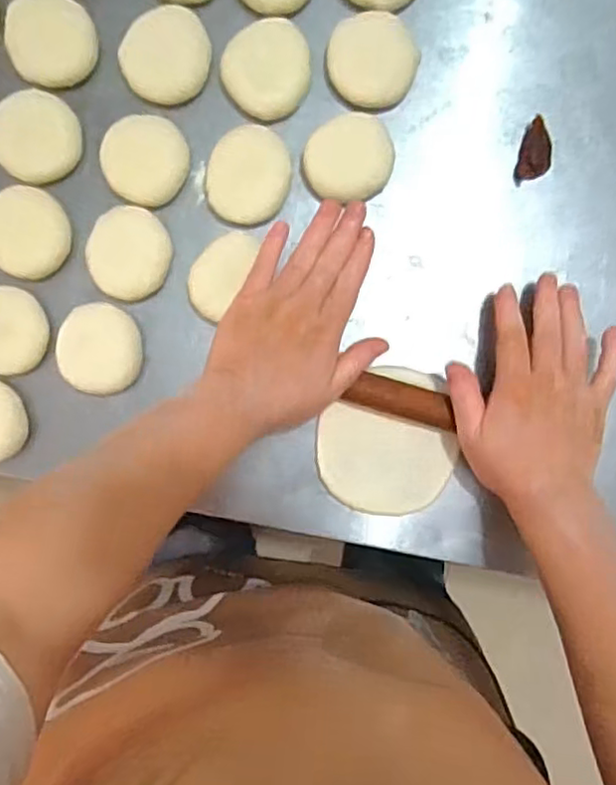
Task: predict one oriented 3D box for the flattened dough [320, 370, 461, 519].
[{"bbox_3d":[0.062,0.038,0.512,0.106,0.012,0.112,0,92,0],"label":"flattened dough"}]

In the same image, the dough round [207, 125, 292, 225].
[{"bbox_3d":[-0.045,-0.166,0.496,0.061,0.014,0.070,7,92,0],"label":"dough round"}]

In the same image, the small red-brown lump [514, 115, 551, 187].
[{"bbox_3d":[0.178,-0.185,0.501,0.022,0.019,0.044,11,92,0],"label":"small red-brown lump"}]

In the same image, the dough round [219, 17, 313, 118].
[{"bbox_3d":[-0.029,-0.248,0.493,0.061,0.020,0.071,41,92,-1],"label":"dough round"}]

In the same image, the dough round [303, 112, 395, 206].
[{"bbox_3d":[0.032,-0.179,0.500,0.068,0.023,0.062,0,92,0],"label":"dough round"}]

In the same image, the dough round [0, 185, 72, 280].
[{"bbox_3d":[-0.217,-0.124,0.500,0.060,0.017,0.067,-33,91,1],"label":"dough round"}]

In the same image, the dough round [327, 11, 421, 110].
[{"bbox_3d":[0.049,-0.251,0.489,0.065,0.028,0.060,0,92,0],"label":"dough round"}]

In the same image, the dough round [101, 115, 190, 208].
[{"bbox_3d":[-0.125,-0.178,0.494,0.060,0.020,0.063,0,92,0],"label":"dough round"}]

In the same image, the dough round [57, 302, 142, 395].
[{"bbox_3d":[-0.161,-0.034,0.502,0.059,0.016,0.067,11,92,0],"label":"dough round"}]

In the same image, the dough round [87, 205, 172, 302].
[{"bbox_3d":[-0.138,-0.107,0.496,0.058,0.023,0.068,10,92,0],"label":"dough round"}]

